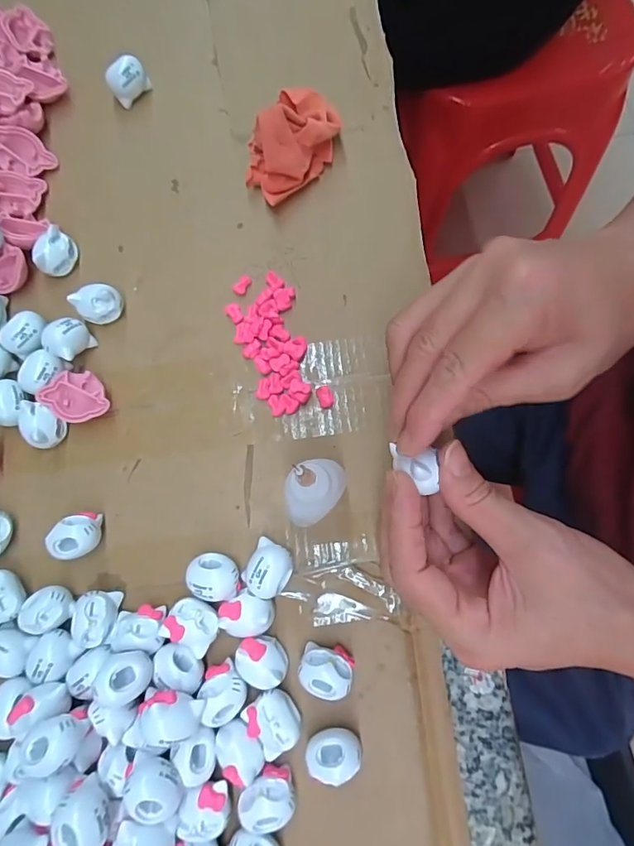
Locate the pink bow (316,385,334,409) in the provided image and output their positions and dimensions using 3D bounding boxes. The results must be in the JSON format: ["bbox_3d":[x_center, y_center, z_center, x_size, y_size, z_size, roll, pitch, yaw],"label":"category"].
[{"bbox_3d":[0.005,-0.015,0.262,0.008,0.006,0.014,-16,77,0],"label":"pink bow"}]

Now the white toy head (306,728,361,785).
[{"bbox_3d":[0.008,0.153,0.218,0.024,0.017,0.018,3,78,4],"label":"white toy head"}]

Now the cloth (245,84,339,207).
[{"bbox_3d":[-0.016,-0.170,0.280,0.046,0.032,0.067,35,82,10],"label":"cloth"}]

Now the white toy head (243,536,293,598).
[{"bbox_3d":[-0.023,0.073,0.234,0.021,0.022,0.026,21,80,7],"label":"white toy head"}]

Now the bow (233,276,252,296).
[{"bbox_3d":[-0.044,-0.082,0.278,0.009,0.004,0.014,27,79,8],"label":"bow"}]

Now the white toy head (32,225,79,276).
[{"bbox_3d":[-0.155,-0.102,0.279,0.022,0.011,0.026,23,73,-35],"label":"white toy head"}]

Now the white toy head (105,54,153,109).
[{"bbox_3d":[-0.121,-0.219,0.301,0.025,0.021,0.015,-35,78,-5],"label":"white toy head"}]

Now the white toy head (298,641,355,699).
[{"bbox_3d":[0.004,0.119,0.226,0.025,0.020,0.020,11,79,5],"label":"white toy head"}]

